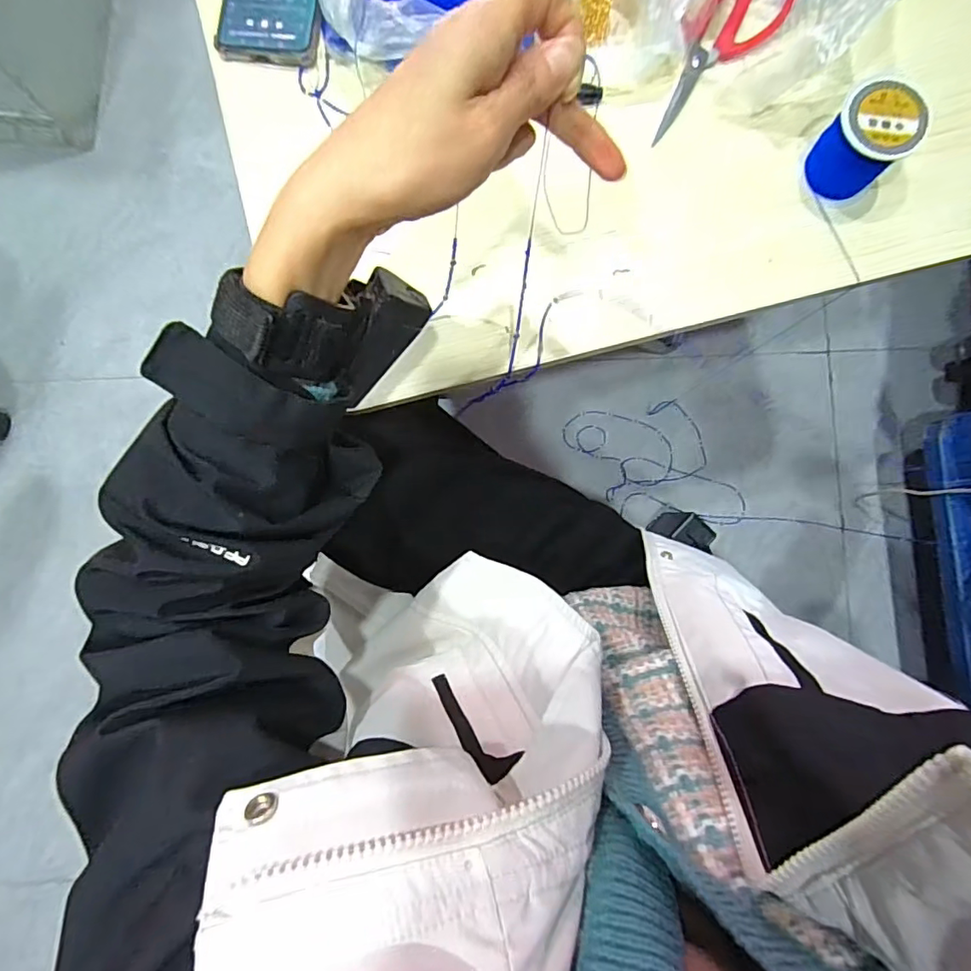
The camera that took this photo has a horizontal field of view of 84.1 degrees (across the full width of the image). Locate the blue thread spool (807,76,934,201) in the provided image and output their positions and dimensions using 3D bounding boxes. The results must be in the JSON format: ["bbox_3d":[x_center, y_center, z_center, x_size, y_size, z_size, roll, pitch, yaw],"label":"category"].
[{"bbox_3d":[0.257,-0.234,0.370,0.057,0.053,0.051,-42,88,-3],"label":"blue thread spool"}]

